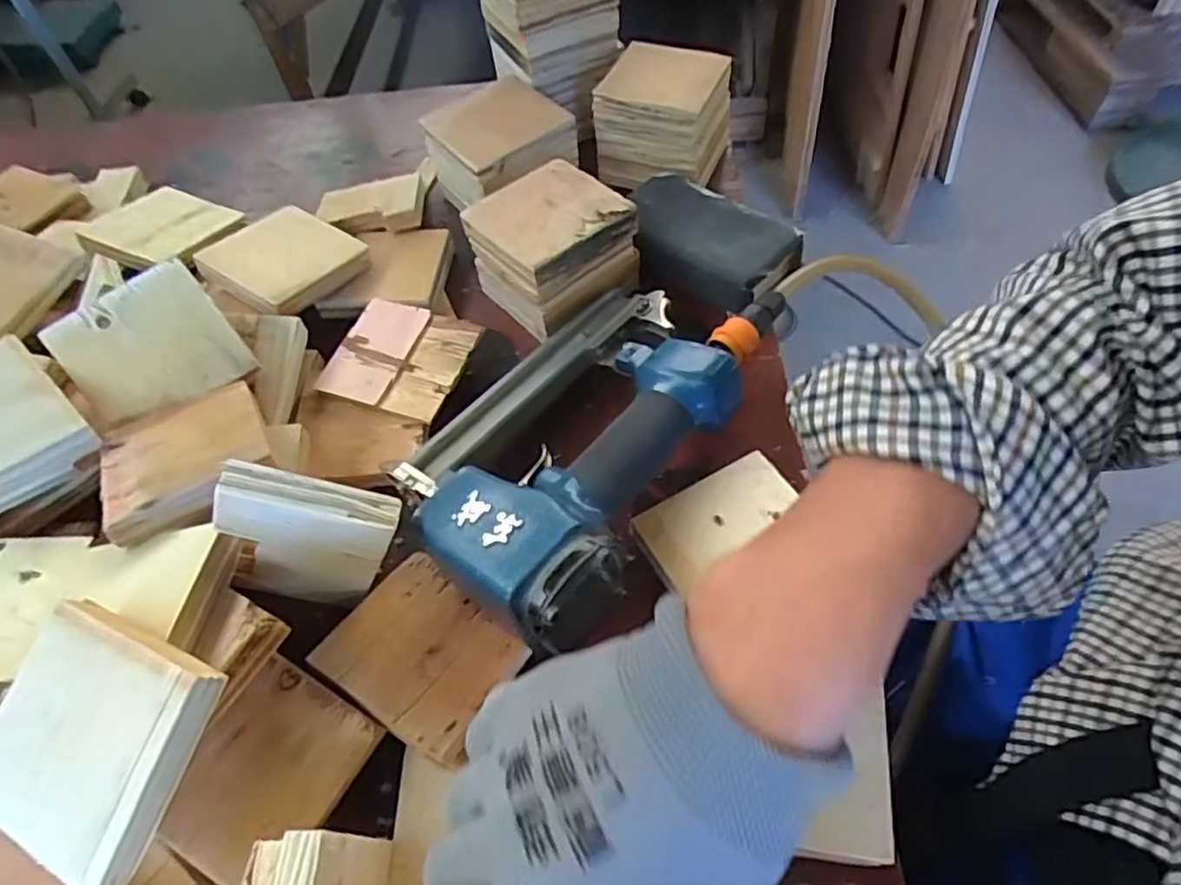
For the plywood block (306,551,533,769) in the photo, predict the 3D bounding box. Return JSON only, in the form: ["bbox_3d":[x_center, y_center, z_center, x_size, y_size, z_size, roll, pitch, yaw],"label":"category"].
[{"bbox_3d":[-0.086,0.107,0.351,0.095,0.017,0.077,28,62,23],"label":"plywood block"}]

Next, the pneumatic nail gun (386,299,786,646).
[{"bbox_3d":[-0.008,-0.018,0.396,0.158,0.056,0.262,22,59,20],"label":"pneumatic nail gun"}]

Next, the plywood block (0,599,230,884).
[{"bbox_3d":[-0.203,0.120,0.275,0.094,0.014,0.084,15,78,21],"label":"plywood block"}]

